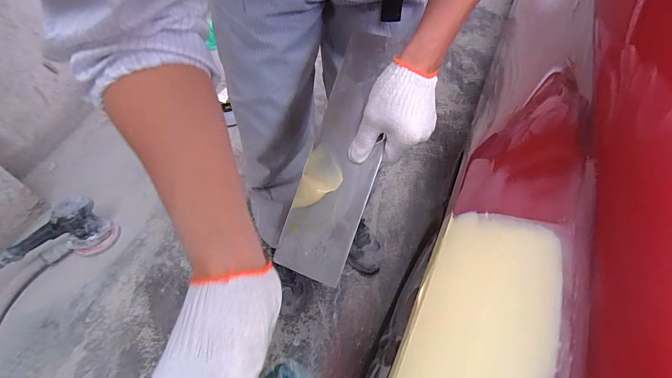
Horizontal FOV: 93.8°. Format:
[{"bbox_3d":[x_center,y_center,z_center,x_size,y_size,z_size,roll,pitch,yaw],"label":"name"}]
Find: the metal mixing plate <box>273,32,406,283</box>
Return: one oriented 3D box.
[{"bbox_3d":[0.012,-0.045,0.431,0.096,0.008,0.337,19,89,15],"label":"metal mixing plate"}]

